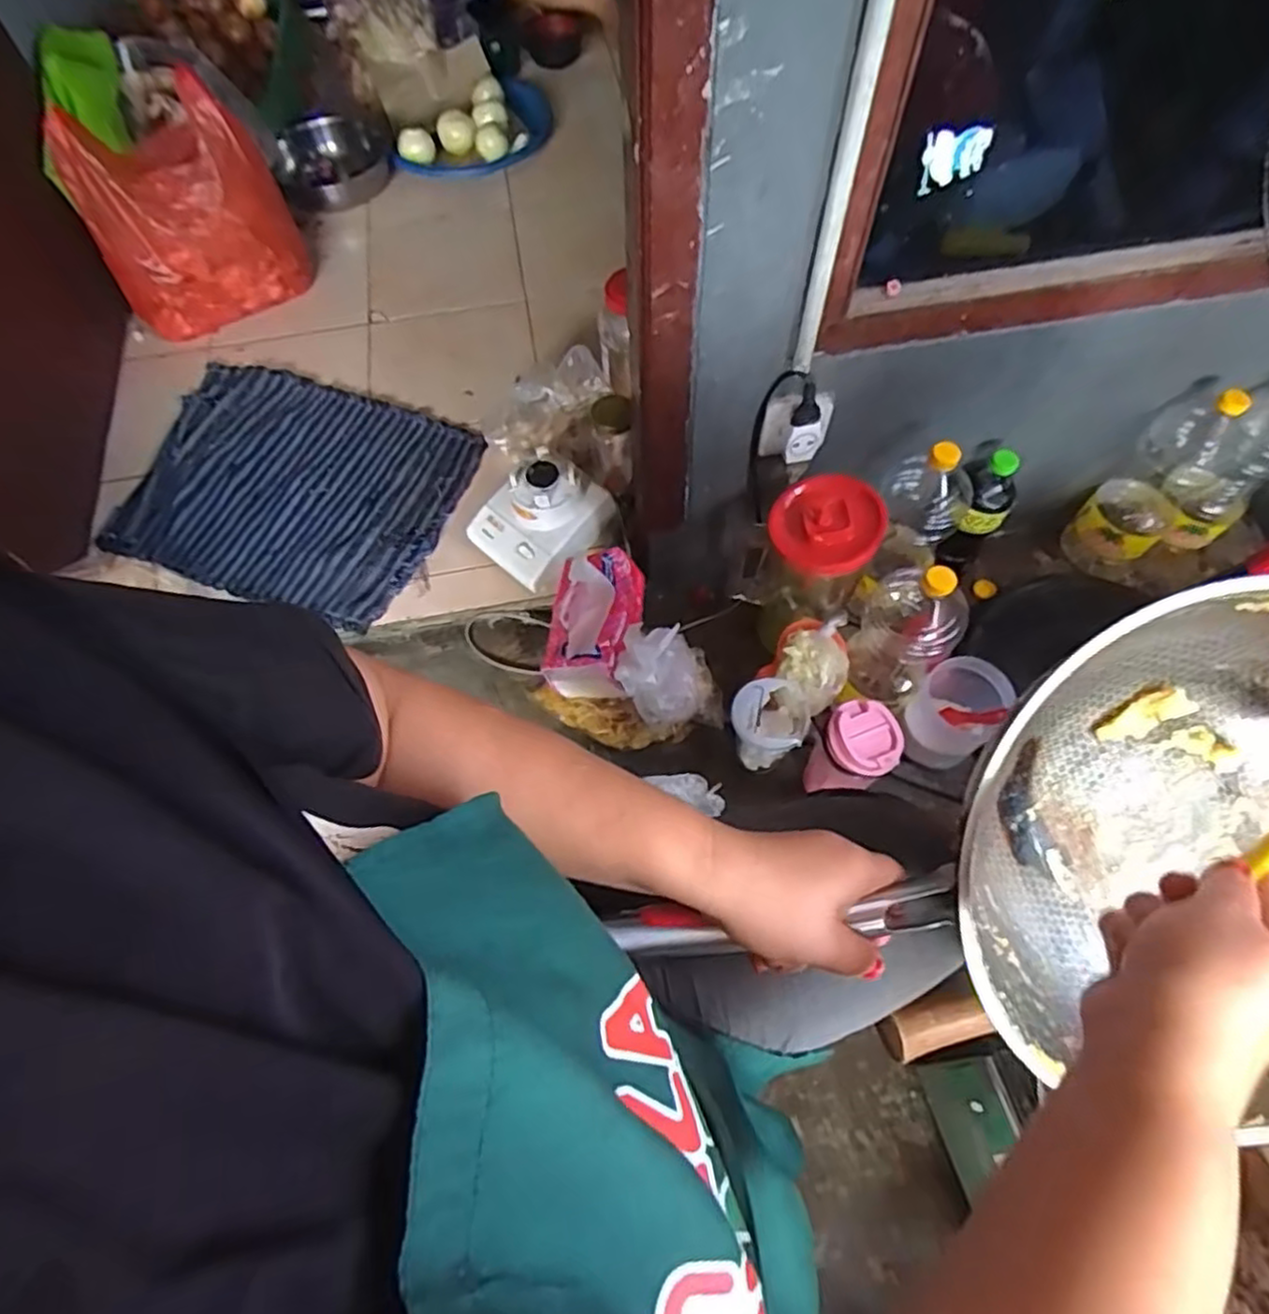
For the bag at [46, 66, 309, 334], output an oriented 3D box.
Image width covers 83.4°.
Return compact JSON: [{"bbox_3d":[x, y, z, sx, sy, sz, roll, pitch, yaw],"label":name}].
[{"bbox_3d":[-0.686,-0.679,1.102,0.282,0.278,0.145,-27,66,-12],"label":"bag"}]

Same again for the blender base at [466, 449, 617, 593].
[{"bbox_3d":[-0.130,-0.197,0.984,0.139,0.109,0.151,37,70,18],"label":"blender base"}]

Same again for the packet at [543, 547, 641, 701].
[{"bbox_3d":[-0.052,-0.050,0.900,0.109,0.095,0.171,5,63,4],"label":"packet"}]

